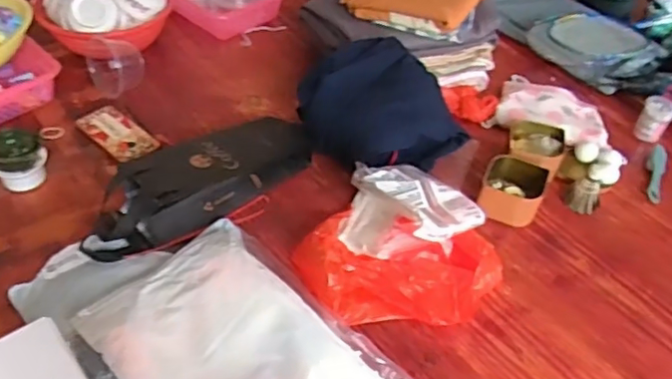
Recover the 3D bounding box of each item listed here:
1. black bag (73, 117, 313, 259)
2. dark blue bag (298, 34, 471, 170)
[{"bbox_3d":[-0.203,-0.019,0.938,0.131,0.098,0.390,35,52,25],"label":"black bag"},{"bbox_3d":[0.078,-0.135,1.013,0.255,0.163,0.171,-12,47,-15],"label":"dark blue bag"}]

